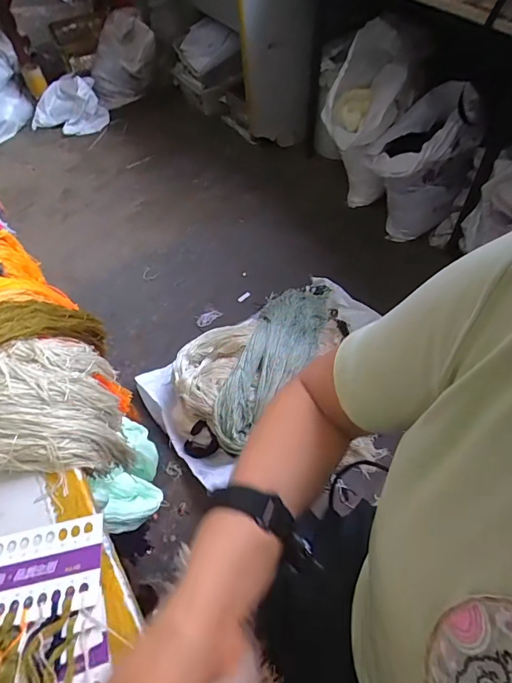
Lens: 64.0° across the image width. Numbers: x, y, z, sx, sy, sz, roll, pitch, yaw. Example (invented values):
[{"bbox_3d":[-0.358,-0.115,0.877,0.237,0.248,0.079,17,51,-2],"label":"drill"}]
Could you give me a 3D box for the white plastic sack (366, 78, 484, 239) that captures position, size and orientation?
[{"bbox_3d":[0.573,-0.621,1.444,0.267,0.449,0.275,-20,57,-8],"label":"white plastic sack"}]

